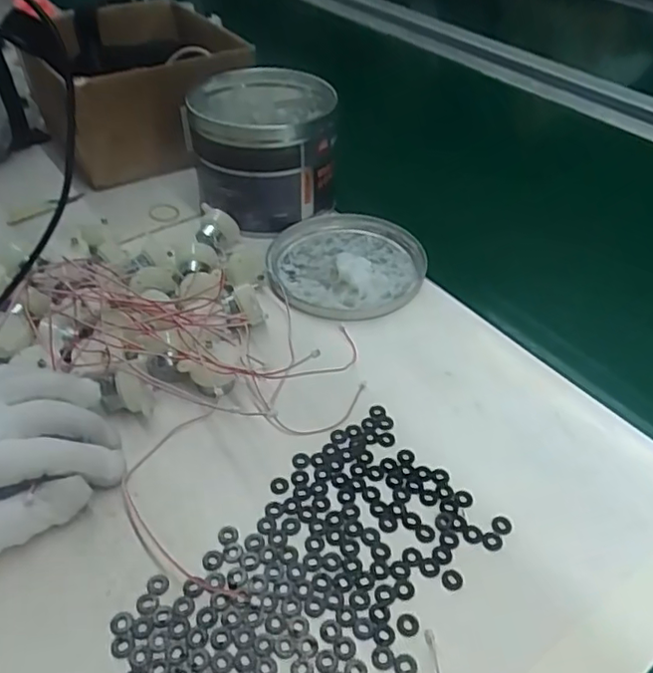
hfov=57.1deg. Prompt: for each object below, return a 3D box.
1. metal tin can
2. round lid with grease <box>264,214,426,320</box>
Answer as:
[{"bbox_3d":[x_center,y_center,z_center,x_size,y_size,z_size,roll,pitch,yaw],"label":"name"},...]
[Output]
[{"bbox_3d":[-0.056,-0.169,0.557,0.123,0.105,0.134,-4,43,-5],"label":"metal tin can"},{"bbox_3d":[0.018,-0.062,0.503,0.127,0.015,0.129,1,43,0],"label":"round lid with grease"}]

